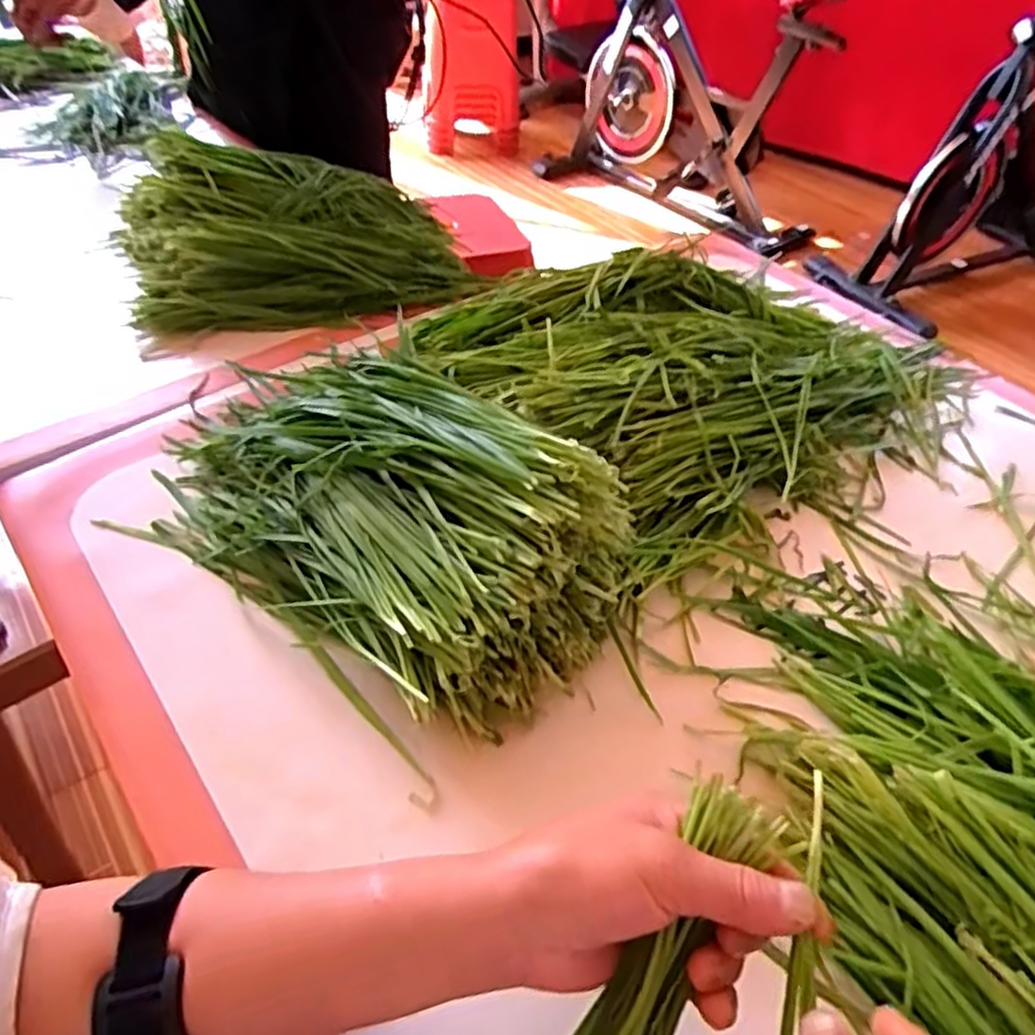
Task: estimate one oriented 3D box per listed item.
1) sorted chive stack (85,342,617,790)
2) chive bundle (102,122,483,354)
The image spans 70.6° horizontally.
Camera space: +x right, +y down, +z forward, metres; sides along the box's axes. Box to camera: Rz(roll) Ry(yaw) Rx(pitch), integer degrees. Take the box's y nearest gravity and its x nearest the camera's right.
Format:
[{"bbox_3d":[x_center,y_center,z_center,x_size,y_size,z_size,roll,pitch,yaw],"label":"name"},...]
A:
[{"bbox_3d":[-0.106,-0.019,0.473,0.349,0.116,0.184,31,50,23],"label":"sorted chive stack"},{"bbox_3d":[-0.221,-0.286,0.720,0.321,0.098,0.218,-16,49,-20],"label":"chive bundle"}]

